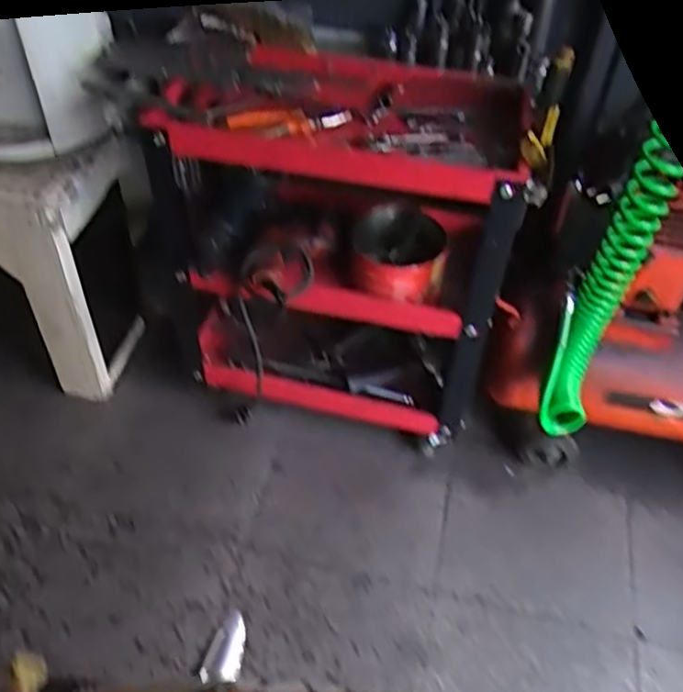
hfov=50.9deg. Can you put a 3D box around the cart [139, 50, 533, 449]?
[{"bbox_3d":[-0.026,-0.147,1.161,0.535,0.512,0.309,9,47,5],"label":"cart"}]

